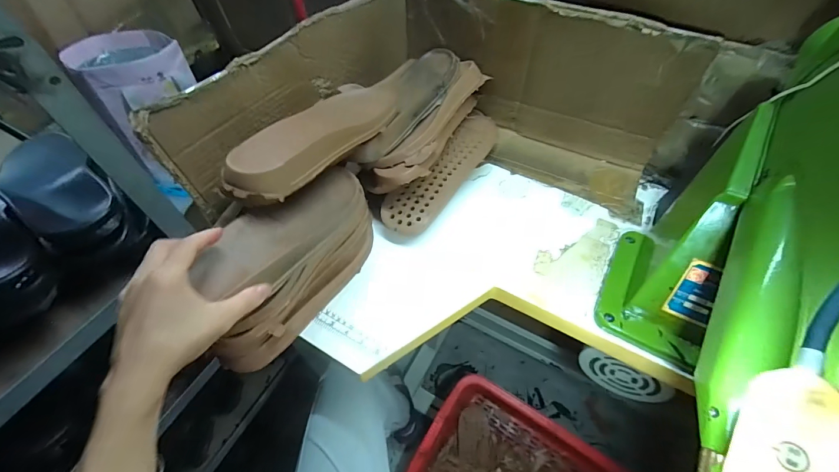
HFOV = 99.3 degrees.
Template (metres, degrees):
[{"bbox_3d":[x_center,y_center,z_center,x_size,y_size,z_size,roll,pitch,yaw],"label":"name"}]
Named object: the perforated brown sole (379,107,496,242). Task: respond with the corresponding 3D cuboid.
[{"bbox_3d":[0.045,-0.111,0.624,0.082,0.041,0.311,30,60,21],"label":"perforated brown sole"}]

